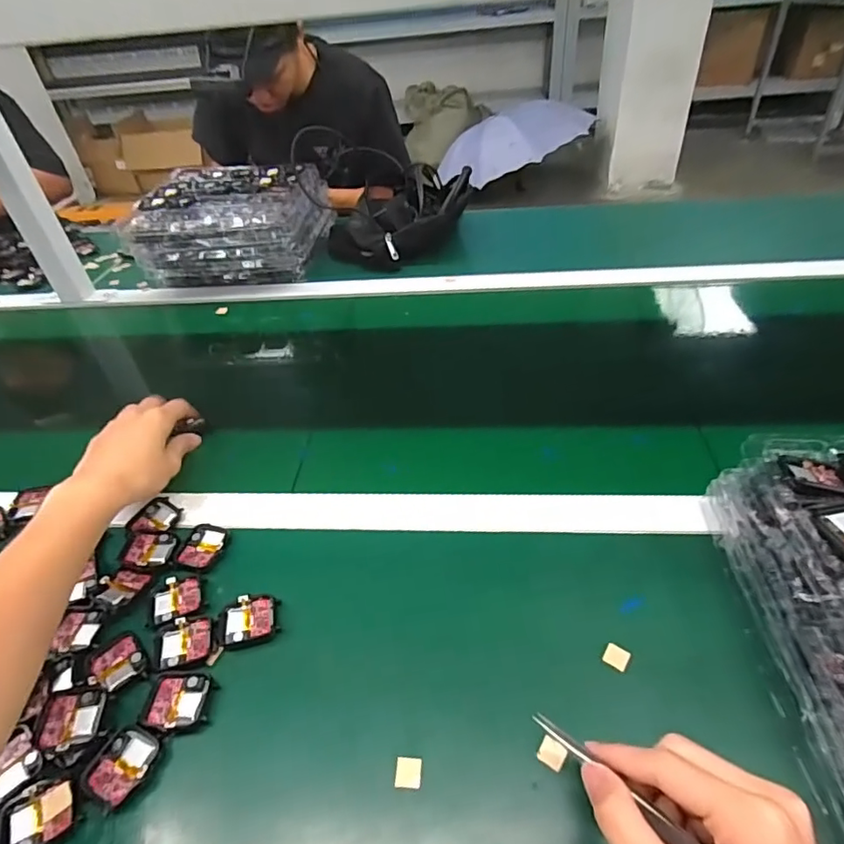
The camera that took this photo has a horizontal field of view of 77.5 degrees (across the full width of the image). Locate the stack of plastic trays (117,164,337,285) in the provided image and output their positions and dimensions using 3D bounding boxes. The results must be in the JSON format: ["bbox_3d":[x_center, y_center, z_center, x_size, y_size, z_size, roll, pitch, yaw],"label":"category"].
[{"bbox_3d":[-0.318,-0.344,0.912,0.282,0.121,0.283,-4,41,3],"label":"stack of plastic trays"}]

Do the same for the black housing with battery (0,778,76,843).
[{"bbox_3d":[-0.239,0.246,0.328,0.043,0.006,0.037,-23,45,-17],"label":"black housing with battery"}]

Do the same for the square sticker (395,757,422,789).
[{"bbox_3d":[-0.008,0.222,0.333,0.016,0.004,0.017,0,43,7],"label":"square sticker"}]

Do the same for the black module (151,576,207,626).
[{"bbox_3d":[-0.199,0.144,0.429,0.041,0.005,0.039,-21,44,-15],"label":"black module"}]

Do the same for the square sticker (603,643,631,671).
[{"bbox_3d":[0.138,0.166,0.373,0.016,0.004,0.015,24,51,29],"label":"square sticker"}]

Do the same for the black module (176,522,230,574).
[{"bbox_3d":[-0.194,0.109,0.466,0.038,0.004,0.047,4,44,12],"label":"black module"}]

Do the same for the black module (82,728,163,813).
[{"bbox_3d":[-0.196,0.224,0.344,0.037,0.006,0.045,18,48,25],"label":"black module"}]

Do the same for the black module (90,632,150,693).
[{"bbox_3d":[-0.227,0.178,0.394,0.044,0.007,0.033,31,55,34],"label":"black module"}]

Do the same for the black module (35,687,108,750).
[{"bbox_3d":[-0.239,0.203,0.362,0.042,0.010,0.035,-10,43,-4],"label":"black module"}]

